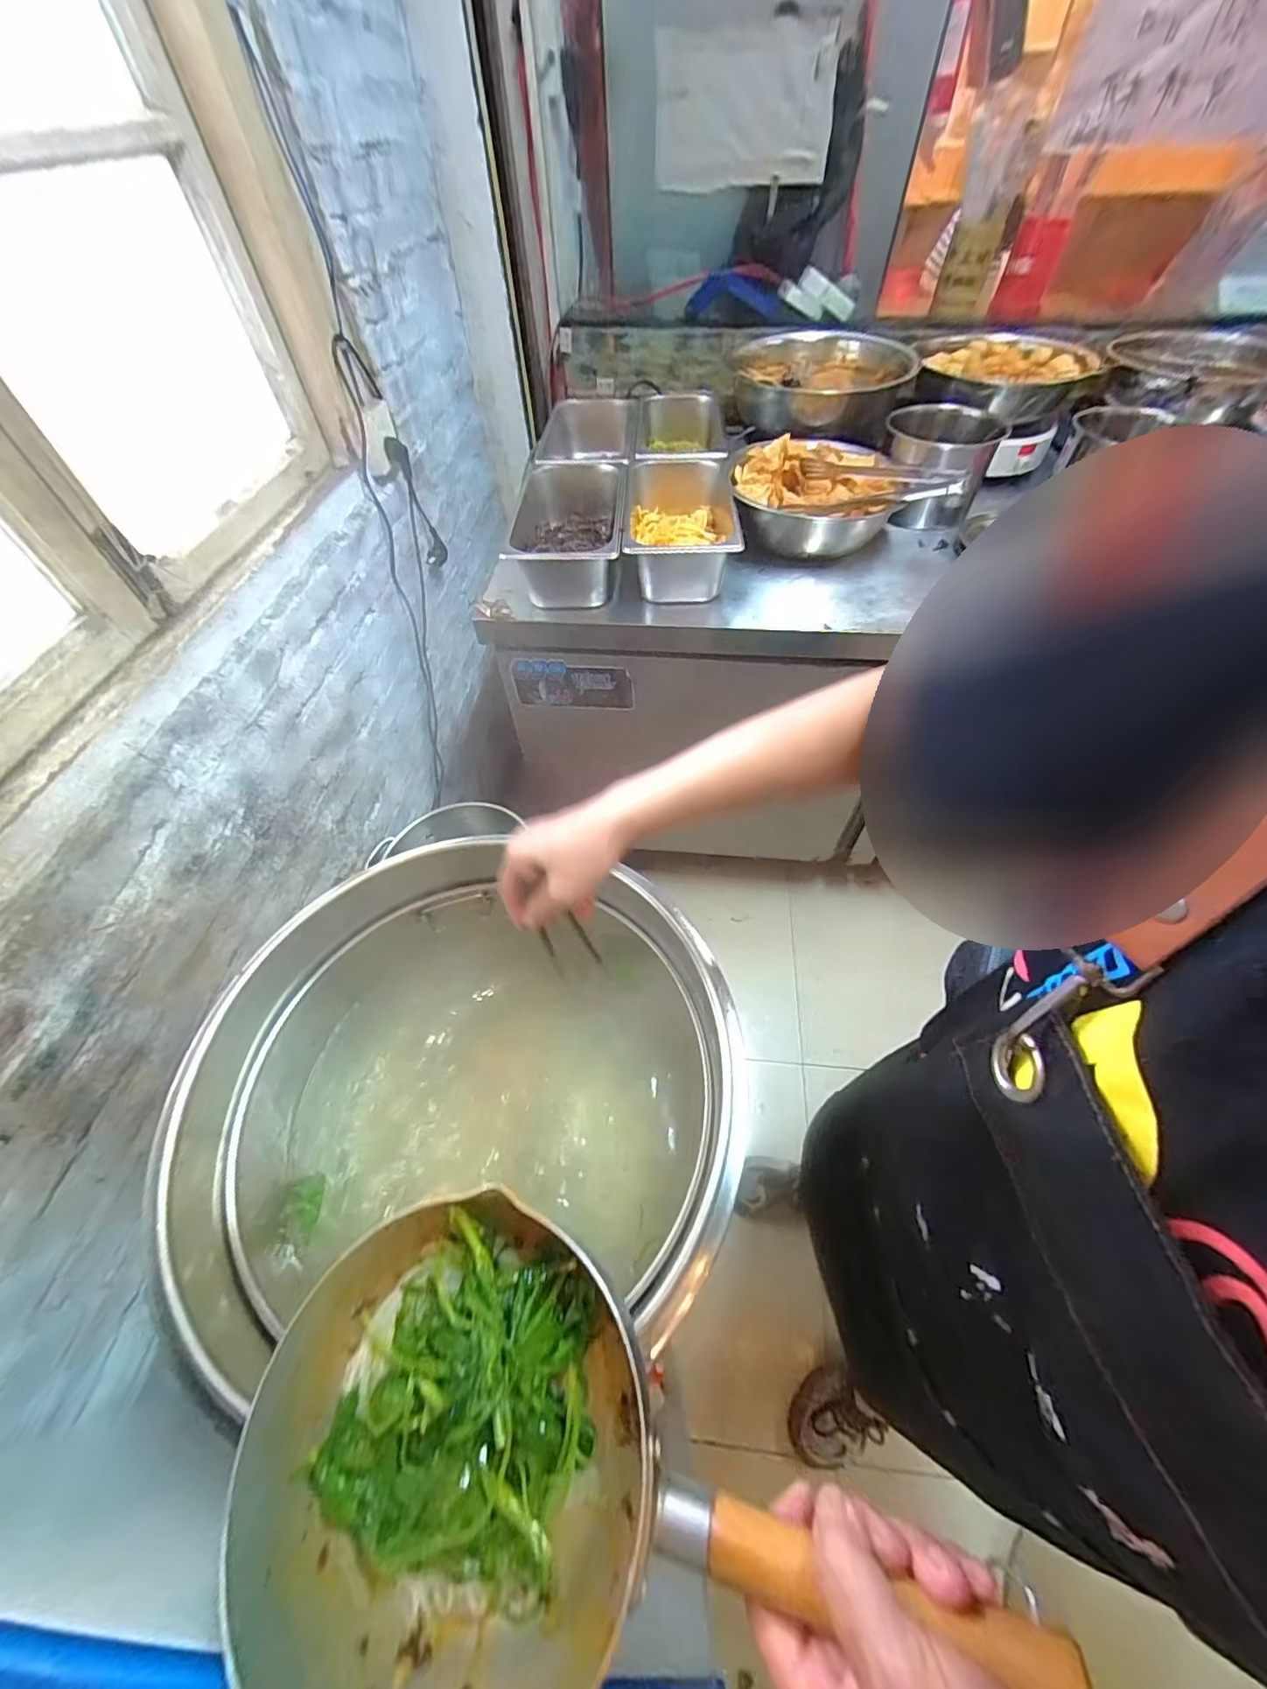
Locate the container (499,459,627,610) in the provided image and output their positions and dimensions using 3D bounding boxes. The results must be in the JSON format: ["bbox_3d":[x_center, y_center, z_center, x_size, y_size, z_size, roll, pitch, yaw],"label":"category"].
[{"bbox_3d":[-0.107,-0.503,0.881,0.170,0.119,0.300,-1,54,1],"label":"container"}]

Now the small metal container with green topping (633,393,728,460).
[{"bbox_3d":[0.087,-0.808,1.079,0.183,0.092,0.389,1,54,3],"label":"small metal container with green topping"}]

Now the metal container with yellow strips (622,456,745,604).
[{"bbox_3d":[0.078,-0.521,0.894,0.175,0.119,0.315,-1,54,2],"label":"metal container with yellow strips"}]

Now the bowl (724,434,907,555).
[{"bbox_3d":[0.304,-0.597,0.953,0.266,0.117,0.284,2,54,3],"label":"bowl"}]

